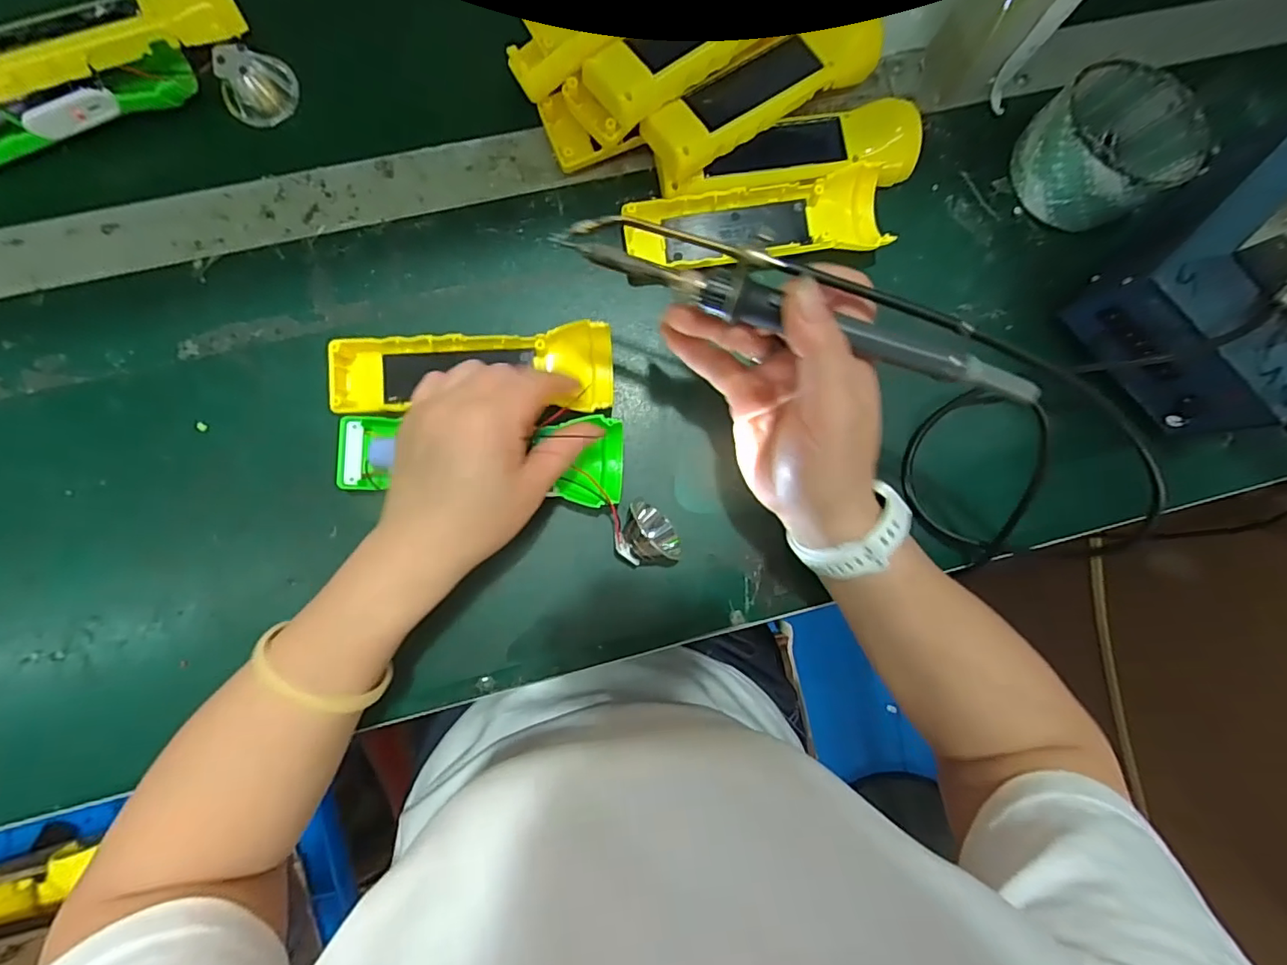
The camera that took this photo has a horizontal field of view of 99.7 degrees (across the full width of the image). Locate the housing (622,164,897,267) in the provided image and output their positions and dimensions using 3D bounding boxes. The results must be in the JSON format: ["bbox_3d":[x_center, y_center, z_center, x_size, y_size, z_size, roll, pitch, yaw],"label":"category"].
[{"bbox_3d":[0.071,-0.162,0.343,0.162,0.024,0.047,-7,89,-4],"label":"housing"}]

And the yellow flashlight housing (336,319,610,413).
[{"bbox_3d":[-0.101,-0.063,0.326,0.163,0.026,0.050,-4,89,-3],"label":"yellow flashlight housing"}]

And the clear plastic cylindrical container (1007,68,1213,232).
[{"bbox_3d":[0.295,-0.214,0.350,0.080,0.049,0.083,0,88,-4],"label":"clear plastic cylindrical container"}]

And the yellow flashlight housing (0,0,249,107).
[{"bbox_3d":[-0.314,-0.248,0.309,0.164,0.042,0.046,-28,91,-4],"label":"yellow flashlight housing"}]

